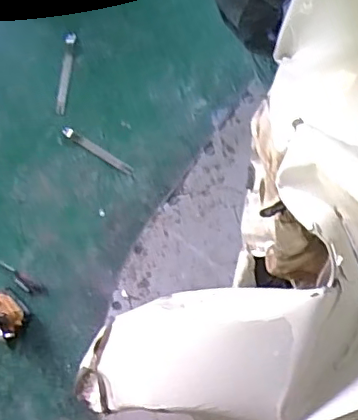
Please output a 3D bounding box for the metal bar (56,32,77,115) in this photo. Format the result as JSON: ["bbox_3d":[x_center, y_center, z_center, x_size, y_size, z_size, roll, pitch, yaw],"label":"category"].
[{"bbox_3d":[-0.312,-0.377,1.592,0.030,0.019,0.220,7,87,10],"label":"metal bar"}]

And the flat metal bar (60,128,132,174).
[{"bbox_3d":[-0.222,-0.161,1.585,0.220,0.009,0.026,32,85,4],"label":"flat metal bar"}]

